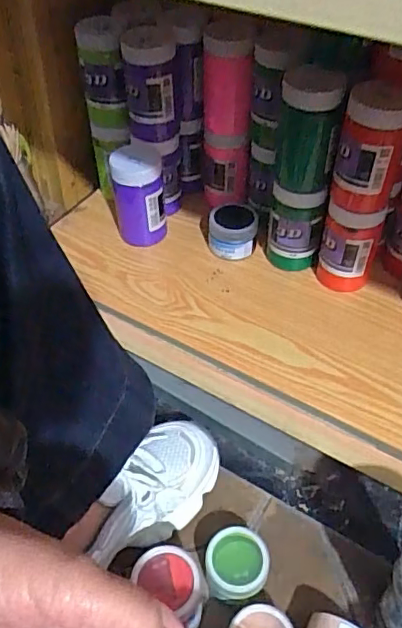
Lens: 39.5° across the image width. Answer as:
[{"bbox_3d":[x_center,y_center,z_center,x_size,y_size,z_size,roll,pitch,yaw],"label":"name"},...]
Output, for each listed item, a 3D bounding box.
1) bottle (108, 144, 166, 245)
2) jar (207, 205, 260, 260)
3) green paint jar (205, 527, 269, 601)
[{"bbox_3d":[-0.078,-0.147,0.701,0.062,0.112,0.060,-7,48,-4],"label":"bottle"},{"bbox_3d":[0.039,-0.103,0.709,0.061,0.052,0.056,-1,48,1],"label":"jar"},{"bbox_3d":[0.035,0.246,0.545,0.058,0.052,0.056,-1,48,1],"label":"green paint jar"}]

